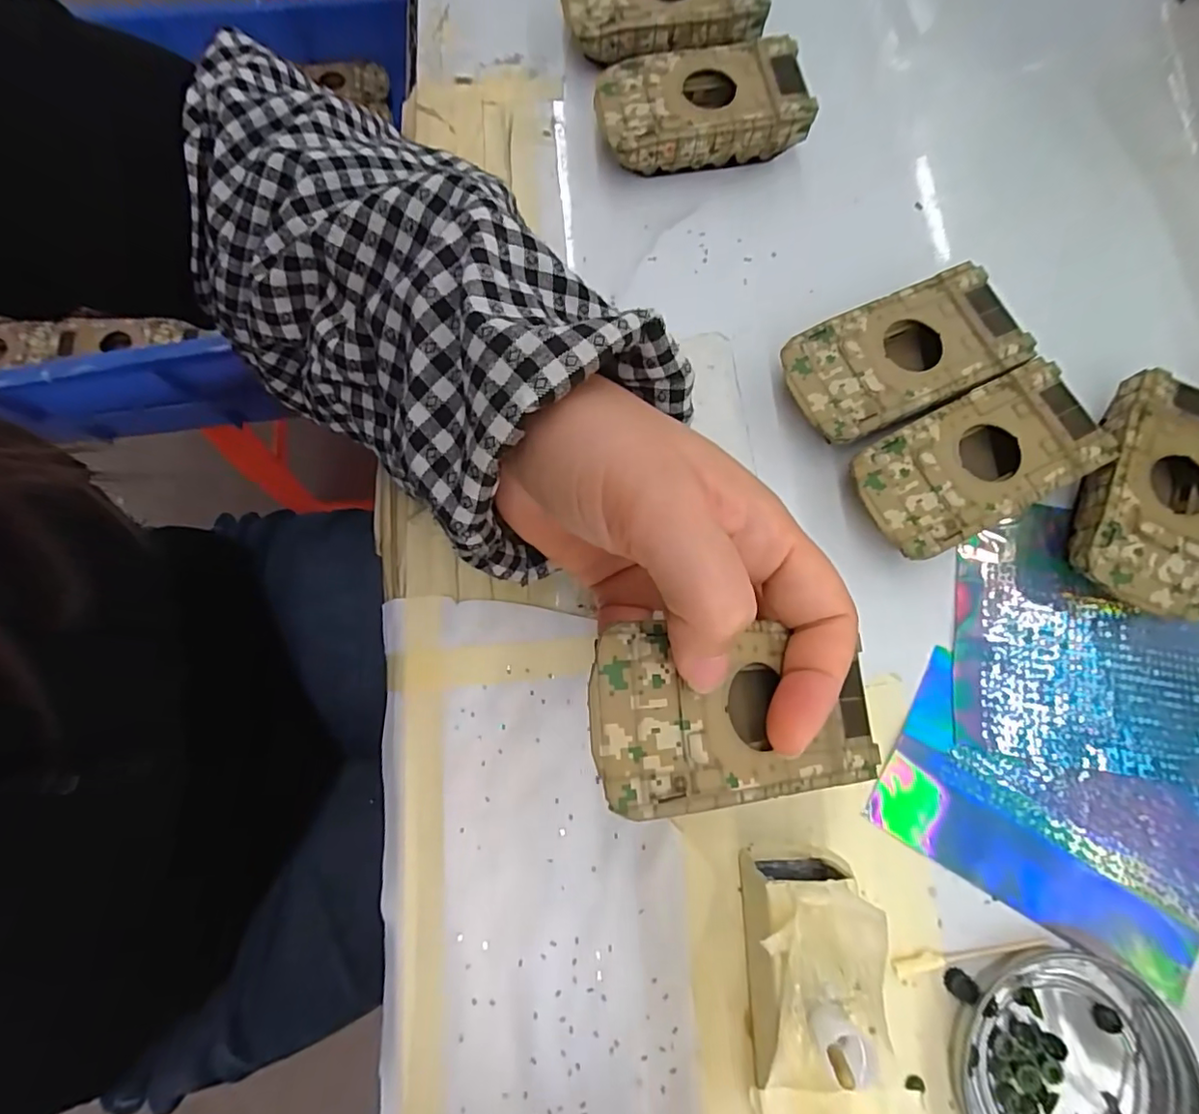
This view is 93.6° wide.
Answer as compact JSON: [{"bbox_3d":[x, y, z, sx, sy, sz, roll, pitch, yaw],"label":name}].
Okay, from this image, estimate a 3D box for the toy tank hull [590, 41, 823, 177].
[{"bbox_3d":[0.048,-0.212,0.269,0.096,0.030,0.047,-10,76,-3],"label":"toy tank hull"}]

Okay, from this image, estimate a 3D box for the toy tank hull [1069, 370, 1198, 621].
[{"bbox_3d":[0.223,-0.023,0.229,0.052,0.026,0.094,25,77,6],"label":"toy tank hull"}]

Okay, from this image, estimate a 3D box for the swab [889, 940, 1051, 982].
[{"bbox_3d":[0.132,0.141,0.200,0.056,0.004,0.007,-12,76,-3],"label":"swab"}]

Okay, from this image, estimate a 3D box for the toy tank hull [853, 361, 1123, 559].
[{"bbox_3d":[0.151,-0.036,0.232,0.095,0.025,0.049,-27,78,-7],"label":"toy tank hull"}]

